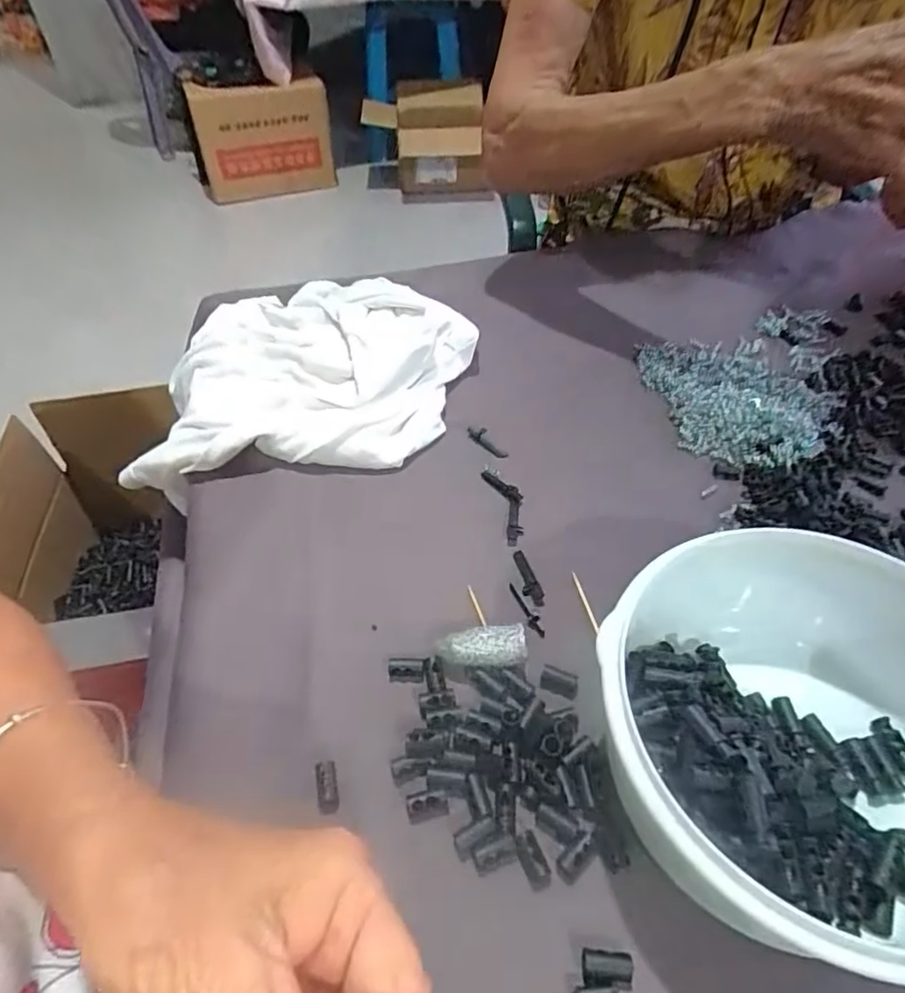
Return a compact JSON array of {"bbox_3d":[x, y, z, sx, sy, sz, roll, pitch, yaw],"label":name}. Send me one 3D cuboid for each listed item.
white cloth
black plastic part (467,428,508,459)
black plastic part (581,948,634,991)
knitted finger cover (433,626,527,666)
[{"bbox_3d":[-0.110,-0.095,0.457,0.233,0.059,0.185,2,49,6],"label":"white cloth"},{"bbox_3d":[0.024,-0.038,0.429,0.011,0.005,0.036,-34,54,-23],"label":"black plastic part"},{"bbox_3d":[0.059,0.181,0.231,0.019,0.006,0.012,2,49,7],"label":"black plastic part"},{"bbox_3d":[0.014,0.078,0.312,0.046,0.017,0.019,-1,48,3],"label":"knitted finger cover"}]

